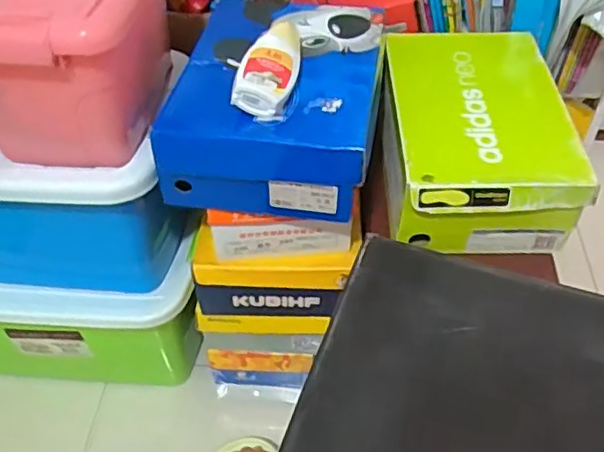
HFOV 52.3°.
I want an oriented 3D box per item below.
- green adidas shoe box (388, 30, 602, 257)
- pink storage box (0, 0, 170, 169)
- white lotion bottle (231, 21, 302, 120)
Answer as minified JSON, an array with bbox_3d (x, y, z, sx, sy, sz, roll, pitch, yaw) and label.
[{"bbox_3d":[0.199,-0.107,0.734,0.189,0.102,0.296,-2,47,0],"label":"green adidas shoe box"},{"bbox_3d":[-0.236,-0.188,0.642,0.175,0.171,0.243,5,47,6],"label":"pink storage box"},{"bbox_3d":[-0.029,-0.168,0.638,0.053,0.038,0.152,7,47,9],"label":"white lotion bottle"}]

